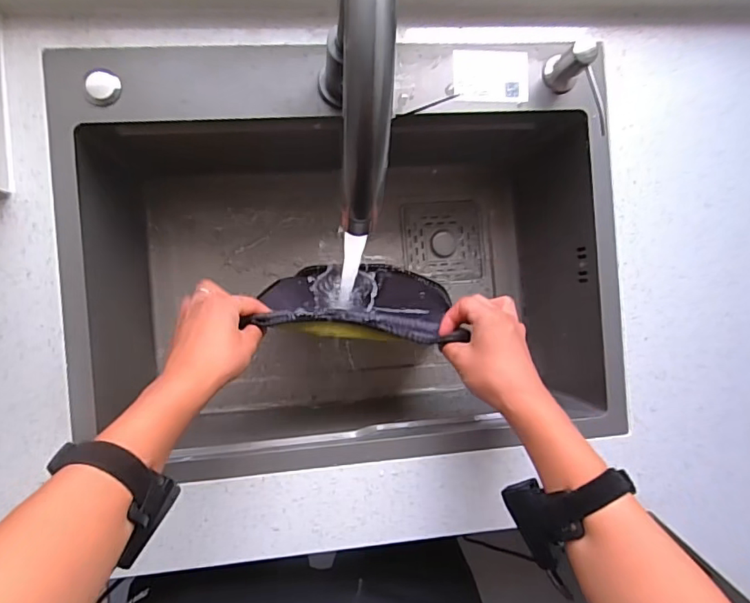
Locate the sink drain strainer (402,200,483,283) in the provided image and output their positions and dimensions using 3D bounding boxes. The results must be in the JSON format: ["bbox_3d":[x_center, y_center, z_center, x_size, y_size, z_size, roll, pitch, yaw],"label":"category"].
[{"bbox_3d":[0.105,-0.091,0.787,0.121,0.008,0.120,-5,91,-6],"label":"sink drain strainer"}]

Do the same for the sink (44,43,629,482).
[{"bbox_3d":[-0.031,-0.052,0.656,0.597,0.237,0.447,-4,91,-6],"label":"sink"}]

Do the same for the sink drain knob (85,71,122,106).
[{"bbox_3d":[-0.273,-0.213,0.513,0.032,0.008,0.033,0,91,-9],"label":"sink drain knob"}]

